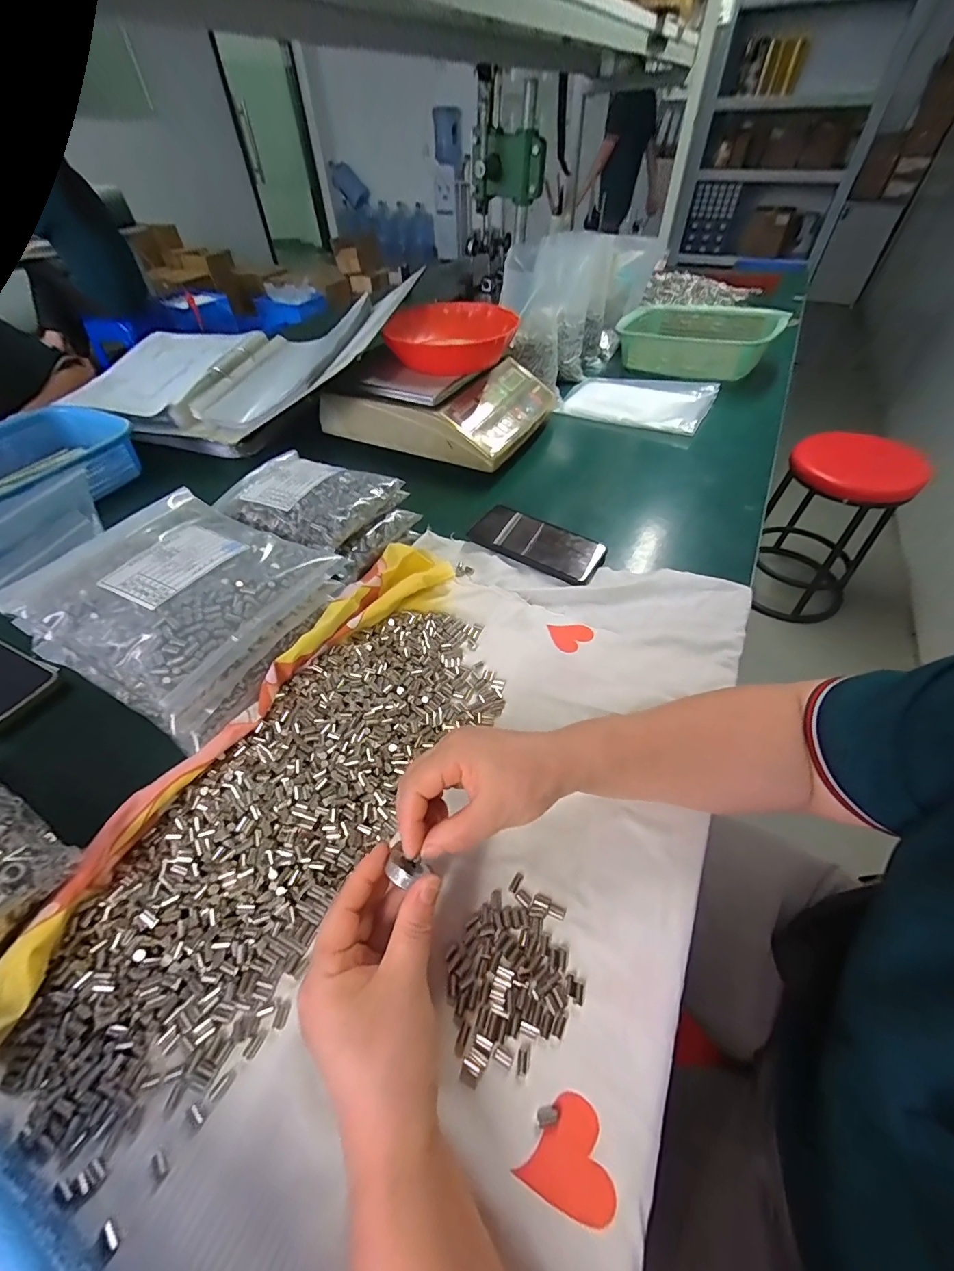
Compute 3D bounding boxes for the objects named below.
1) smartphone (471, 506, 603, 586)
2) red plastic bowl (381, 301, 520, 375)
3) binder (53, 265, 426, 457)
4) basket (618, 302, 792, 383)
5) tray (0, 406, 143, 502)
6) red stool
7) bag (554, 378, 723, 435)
[{"bbox_3d":[0.071,-0.116,0.544,0.164,0.014,0.074,27,56,22],"label":"smartphone"},{"bbox_3d":[-0.037,-0.471,0.698,0.194,0.057,0.158,4,50,5],"label":"red plastic bowl"},{"bbox_3d":[-0.385,-0.460,0.749,0.526,0.166,0.297,5,50,5],"label":"binder"},{"bbox_3d":[0.439,-0.609,0.905,0.305,0.081,0.223,31,57,24],"label":"basket"},{"bbox_3d":[-0.655,-0.244,0.644,0.199,0.070,0.269,21,53,18],"label":"tray"},{"bbox_3d":[1.069,-0.340,1.367,0.319,0.486,0.371,31,57,24],"label":"red stool"},{"bbox_3d":[0.289,-0.433,0.805,0.251,0.033,0.178,22,54,18],"label":"bag"}]

